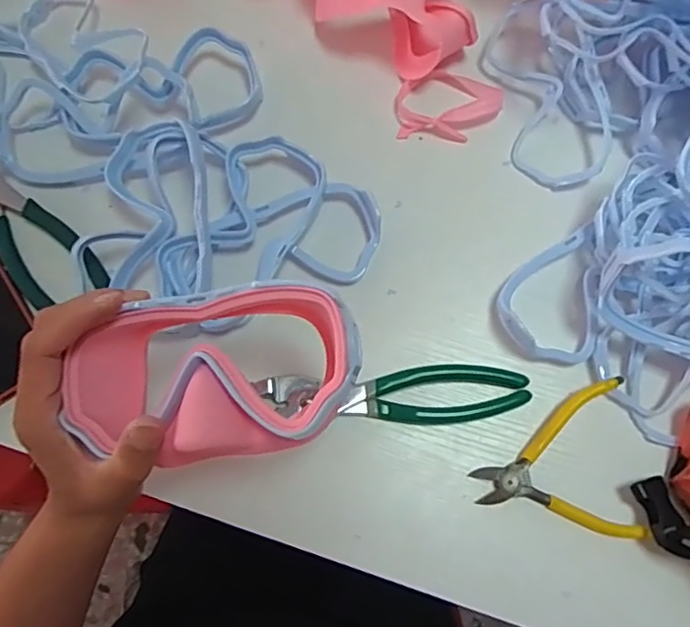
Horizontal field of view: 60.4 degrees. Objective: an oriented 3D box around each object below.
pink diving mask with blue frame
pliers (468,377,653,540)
[{"bbox_3d":[-0.066,0.033,0.299,0.142,0.062,0.080,-7,76,-2],"label":"pink diving mask with blue frame"},{"bbox_3d":[0.141,0.097,0.397,0.104,0.016,0.102,-1,76,-1],"label":"pliers"}]

